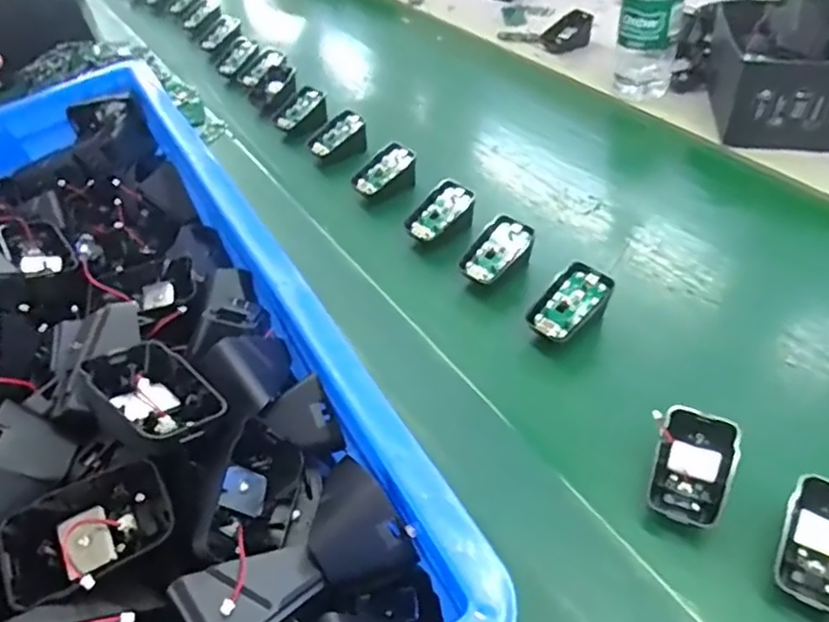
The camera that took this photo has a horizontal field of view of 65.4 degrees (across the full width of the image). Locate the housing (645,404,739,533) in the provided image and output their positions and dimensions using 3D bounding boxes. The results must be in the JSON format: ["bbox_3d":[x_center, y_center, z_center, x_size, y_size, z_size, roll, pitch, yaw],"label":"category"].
[{"bbox_3d":[0.175,0.098,0.405,0.044,0.014,0.069,14,75,28],"label":"housing"}]

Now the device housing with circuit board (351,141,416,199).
[{"bbox_3d":[-0.032,-0.146,0.688,0.066,0.035,0.048,-30,49,-21],"label":"device housing with circuit board"}]

